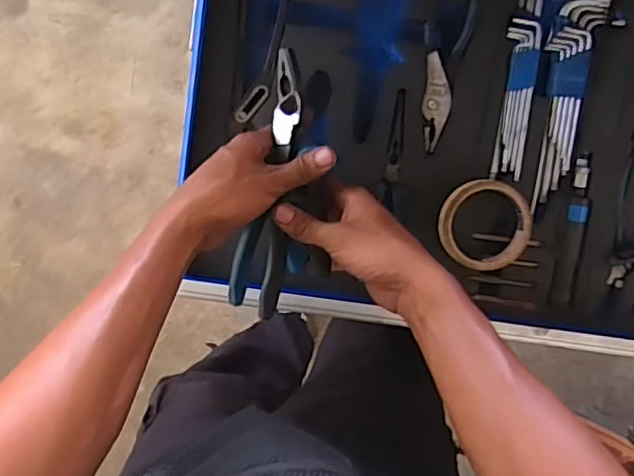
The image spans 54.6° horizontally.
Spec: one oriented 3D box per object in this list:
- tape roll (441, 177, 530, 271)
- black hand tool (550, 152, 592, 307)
[{"bbox_3d":[0.175,-0.014,0.639,0.094,0.022,0.092,0,97,-1],"label":"tape roll"},{"bbox_3d":[0.273,-0.008,0.658,0.027,0.017,0.163,6,97,-2],"label":"black hand tool"}]

